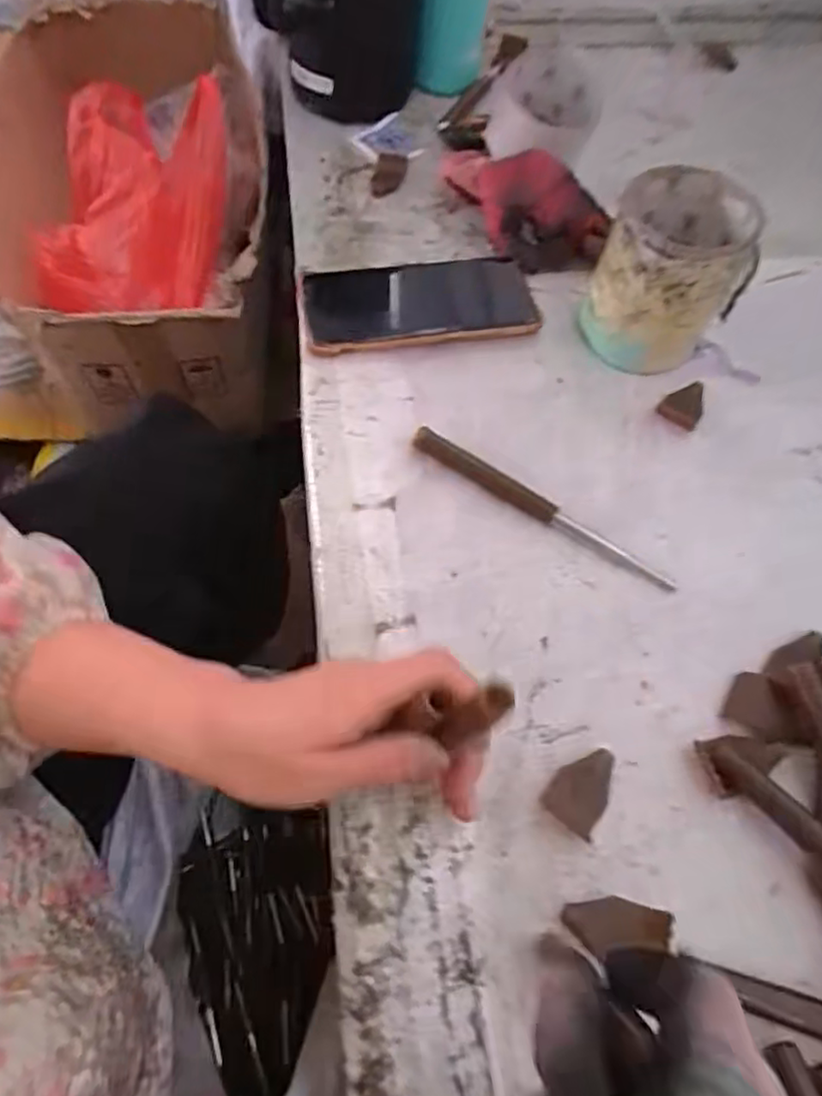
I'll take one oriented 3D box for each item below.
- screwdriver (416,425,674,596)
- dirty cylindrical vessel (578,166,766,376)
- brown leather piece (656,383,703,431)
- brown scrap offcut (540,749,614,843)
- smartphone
[{"bbox_3d":[0.077,-0.026,0.387,0.174,0.010,0.015,31,64,14],"label":"screwdriver"},{"bbox_3d":[0.169,-0.181,0.425,0.082,0.094,0.093,27,63,12],"label":"dirty cylindrical vessel"},{"bbox_3d":[0.181,-0.096,0.428,0.026,0.004,0.040,32,64,14],"label":"brown leather piece"},{"bbox_3d":[0.083,0.115,0.312,0.027,0.006,0.040,34,65,15],"label":"brown scrap offcut"},{"bbox_3d":[0.008,-0.175,0.460,0.163,0.010,0.081,-7,61,-6],"label":"smartphone"}]

